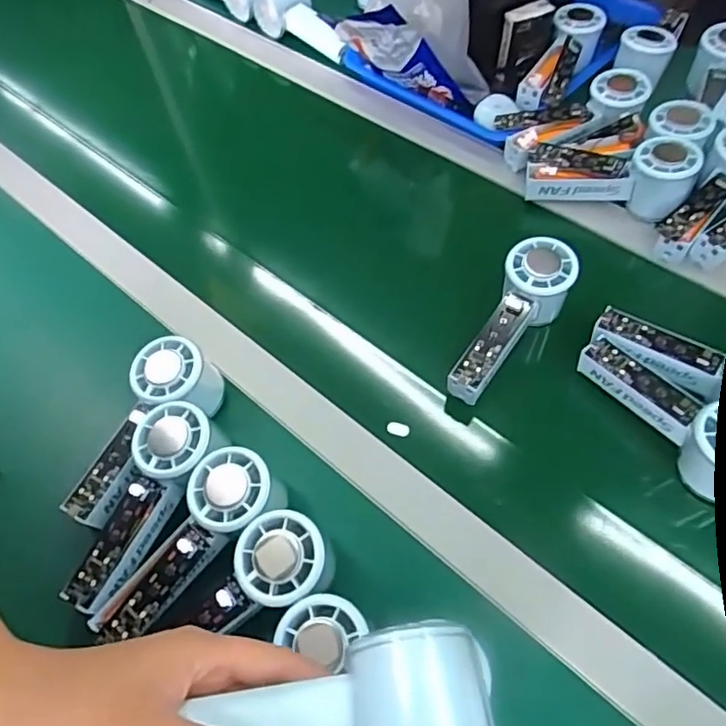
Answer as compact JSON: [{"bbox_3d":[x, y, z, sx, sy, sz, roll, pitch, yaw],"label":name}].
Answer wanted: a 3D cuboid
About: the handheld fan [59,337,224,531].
[{"bbox_3d":[-0.168,0.055,0.449,0.059,0.065,0.151,18,62,15],"label":"handheld fan"}]

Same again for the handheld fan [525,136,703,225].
[{"bbox_3d":[0.238,-0.189,0.560,0.146,0.055,0.059,15,61,13],"label":"handheld fan"}]

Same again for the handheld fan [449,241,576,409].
[{"bbox_3d":[0.125,-0.031,0.493,0.054,0.050,0.153,31,78,21],"label":"handheld fan"}]

